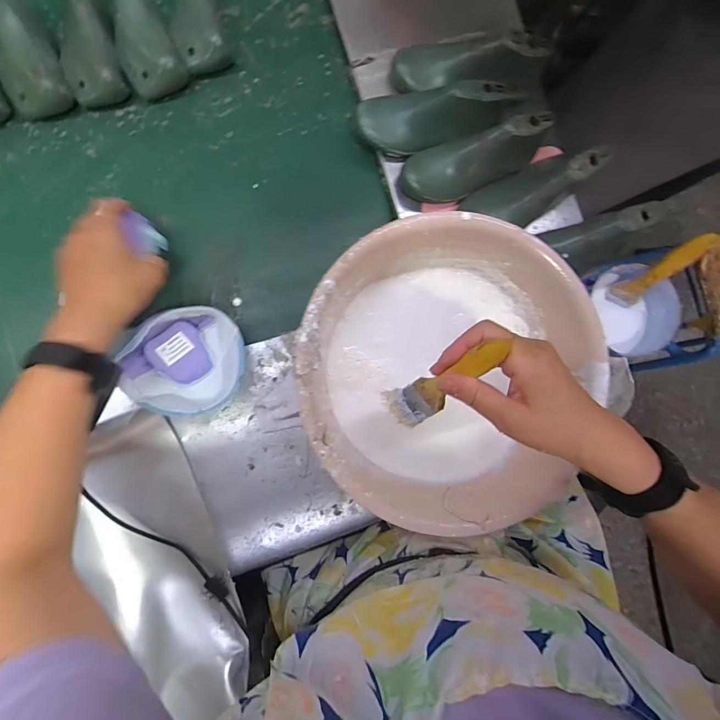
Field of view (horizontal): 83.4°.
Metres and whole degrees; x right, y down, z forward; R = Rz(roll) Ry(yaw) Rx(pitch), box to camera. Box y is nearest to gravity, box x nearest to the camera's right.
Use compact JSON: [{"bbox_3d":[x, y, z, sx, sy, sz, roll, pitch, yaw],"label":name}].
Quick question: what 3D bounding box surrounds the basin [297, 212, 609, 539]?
[{"bbox_3d":[0.086,0.014,0.445,0.296,0.123,0.291,0,89,-7],"label":"basin"}]

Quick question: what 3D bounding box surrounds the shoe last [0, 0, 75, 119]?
[{"bbox_3d":[-0.399,-0.364,0.470,0.070,0.054,0.135,-22,91,-7],"label":"shoe last"}]

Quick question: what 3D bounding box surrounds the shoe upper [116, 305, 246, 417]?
[{"bbox_3d":[-0.192,0.002,0.457,0.117,0.041,0.124,37,85,-5],"label":"shoe upper"}]

